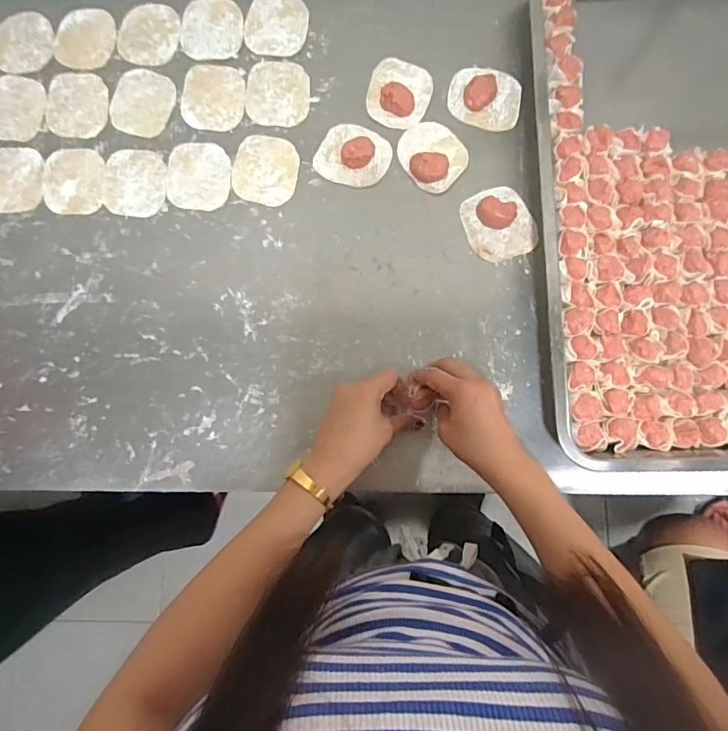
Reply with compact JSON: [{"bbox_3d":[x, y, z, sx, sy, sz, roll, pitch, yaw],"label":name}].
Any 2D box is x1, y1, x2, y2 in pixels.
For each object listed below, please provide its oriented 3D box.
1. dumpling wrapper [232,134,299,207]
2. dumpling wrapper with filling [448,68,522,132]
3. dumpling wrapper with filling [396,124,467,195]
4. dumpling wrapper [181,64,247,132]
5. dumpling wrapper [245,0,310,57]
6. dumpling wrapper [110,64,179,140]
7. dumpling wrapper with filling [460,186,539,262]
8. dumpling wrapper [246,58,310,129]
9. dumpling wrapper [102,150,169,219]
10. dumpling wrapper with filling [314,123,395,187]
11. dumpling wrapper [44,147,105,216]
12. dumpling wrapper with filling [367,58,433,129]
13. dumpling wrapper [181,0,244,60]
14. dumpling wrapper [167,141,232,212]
[{"bbox_3d":[-0.115,-0.230,0.548,0.076,0.004,0.082,13,84,3],"label":"dumpling wrapper"},{"bbox_3d":[0.142,-0.313,0.547,0.082,0.013,0.069,9,84,2],"label":"dumpling wrapper with filling"},{"bbox_3d":[0.078,-0.244,0.538,0.068,0.013,0.082,-39,84,-3],"label":"dumpling wrapper with filling"},{"bbox_3d":[-0.181,-0.324,0.565,0.075,0.004,0.083,5,84,2],"label":"dumpling wrapper"},{"bbox_3d":[-0.107,-0.417,0.573,0.075,0.004,0.082,12,84,3],"label":"dumpling wrapper"},{"bbox_3d":[-0.269,-0.320,0.569,0.075,0.004,0.083,18,84,3],"label":"dumpling wrapper"},{"bbox_3d":[0.152,-0.161,0.523,0.072,0.019,0.082,-20,84,-1],"label":"dumpling wrapper with filling"},{"bbox_3d":[-0.103,-0.327,0.560,0.076,0.004,0.084,4,84,2],"label":"dumpling wrapper"},{"bbox_3d":[-0.273,-0.218,0.556,0.075,0.004,0.083,0,84,1],"label":"dumpling wrapper"},{"bbox_3d":[-0.012,-0.245,0.536,0.083,0.021,0.071,18,84,3],"label":"dumpling wrapper with filling"},{"bbox_3d":[-0.347,-0.221,0.562,0.069,0.006,0.083,-3,84,1],"label":"dumpling wrapper"},{"bbox_3d":[0.042,-0.323,0.544,0.073,0.022,0.083,15,84,3],"label":"dumpling wrapper with filling"},{"bbox_3d":[-0.187,-0.416,0.576,0.075,0.004,0.080,0,84,1],"label":"dumpling wrapper"},{"bbox_3d":[-0.195,-0.225,0.554,0.075,0.004,0.084,4,84,2],"label":"dumpling wrapper"}]

